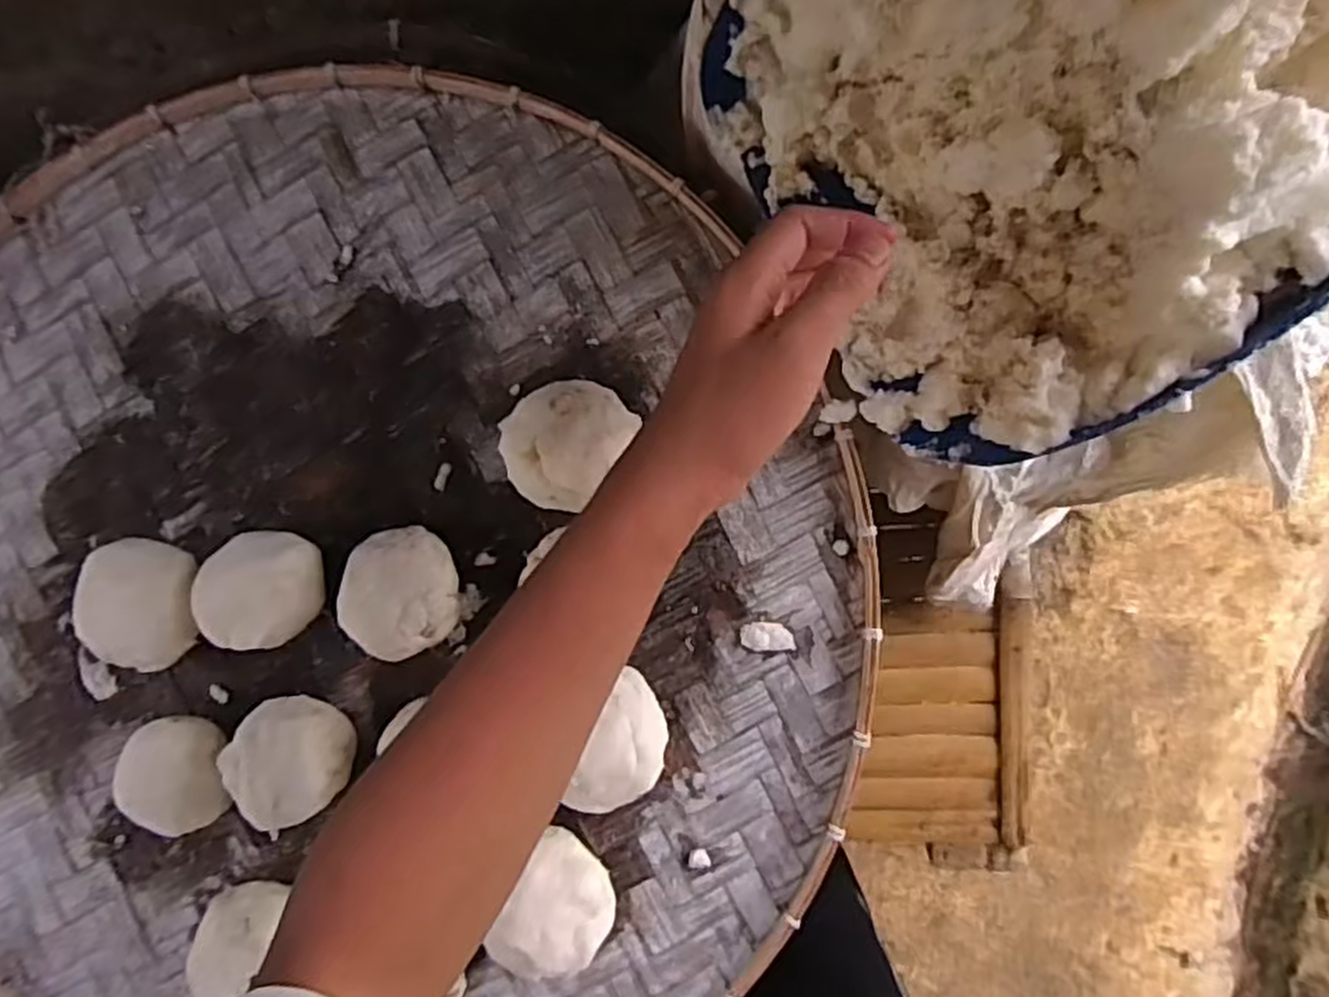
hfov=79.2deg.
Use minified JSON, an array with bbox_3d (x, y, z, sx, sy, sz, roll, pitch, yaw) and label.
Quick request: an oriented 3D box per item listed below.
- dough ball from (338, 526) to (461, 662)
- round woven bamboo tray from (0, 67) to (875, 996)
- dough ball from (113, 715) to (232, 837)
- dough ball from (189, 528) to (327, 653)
[{"bbox_3d":[-0.169,0.061,0.517,0.072,0.051,0.077,1,95,8],"label":"dough ball"},{"bbox_3d":[-0.229,0.054,0.530,0.703,0.067,0.670,0,89,7],"label":"round woven bamboo tray"},{"bbox_3d":[-0.327,0.188,0.547,0.071,0.045,0.074,1,95,8],"label":"dough ball"},{"bbox_3d":[-0.259,0.058,0.526,0.065,0.062,0.071,1,95,8],"label":"dough ball"}]

